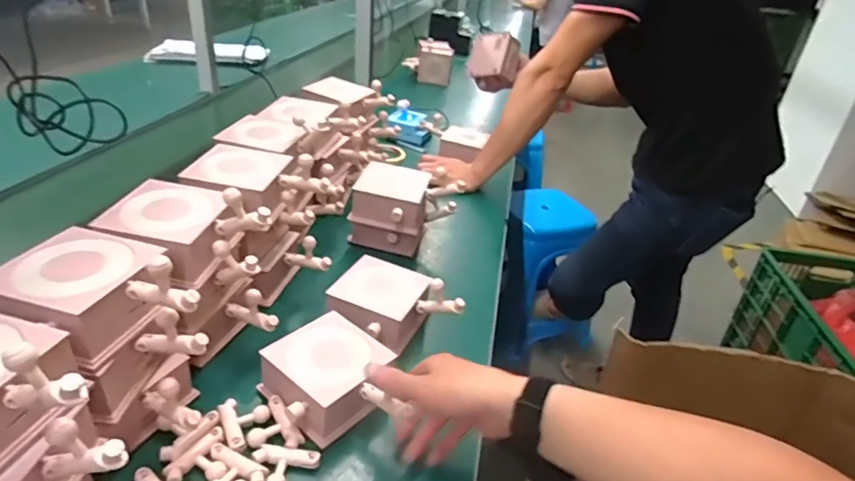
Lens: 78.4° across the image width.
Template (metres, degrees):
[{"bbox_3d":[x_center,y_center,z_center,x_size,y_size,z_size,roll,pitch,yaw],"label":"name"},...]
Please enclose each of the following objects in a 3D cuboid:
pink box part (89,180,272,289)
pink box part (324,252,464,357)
[{"bbox_3d":[-0.246,-0.009,0.533,0.158,0.070,0.110,15,32,16],"label":"pink box part"},{"bbox_3d":[-0.043,0.088,0.647,0.149,0.071,0.092,22,35,26],"label":"pink box part"}]

